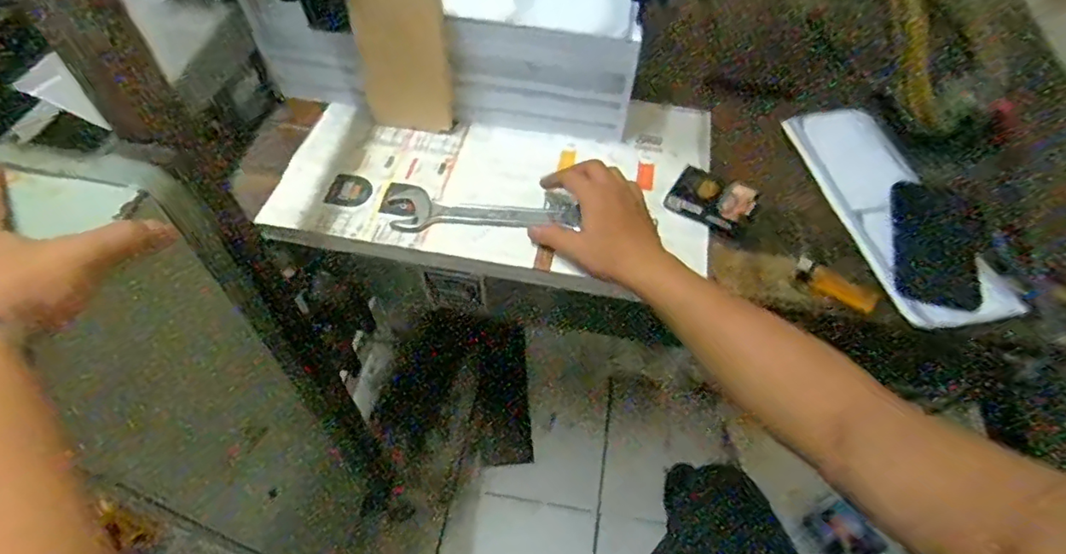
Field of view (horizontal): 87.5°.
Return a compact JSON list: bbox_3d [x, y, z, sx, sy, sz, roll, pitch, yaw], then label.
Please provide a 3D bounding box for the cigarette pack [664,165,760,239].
[{"bbox_3d":[0.201,-0.087,0.621,0.087,0.018,0.062,31,79,17],"label":"cigarette pack"}]

